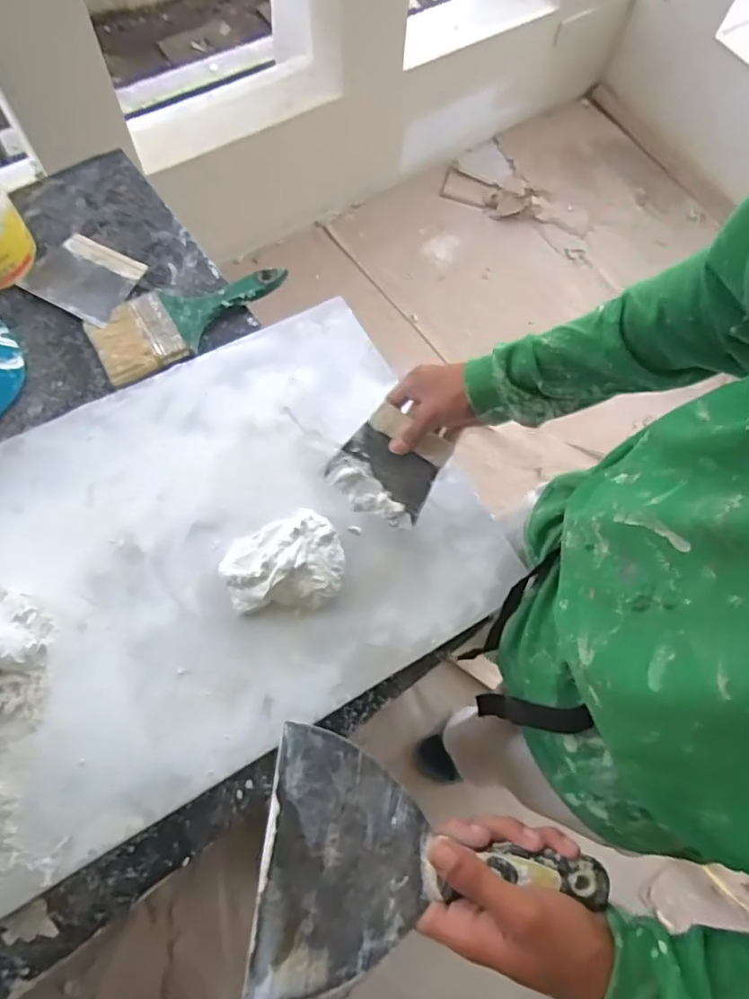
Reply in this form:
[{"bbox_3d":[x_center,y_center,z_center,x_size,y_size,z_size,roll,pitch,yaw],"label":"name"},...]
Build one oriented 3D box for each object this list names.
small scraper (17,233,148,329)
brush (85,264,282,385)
[{"bbox_3d":[-0.348,-0.267,0.690,0.135,0.019,0.101,26,71,7],"label":"small scraper"},{"bbox_3d":[-0.216,-0.221,0.677,0.231,0.020,0.096,-32,75,-13],"label":"brush"}]

